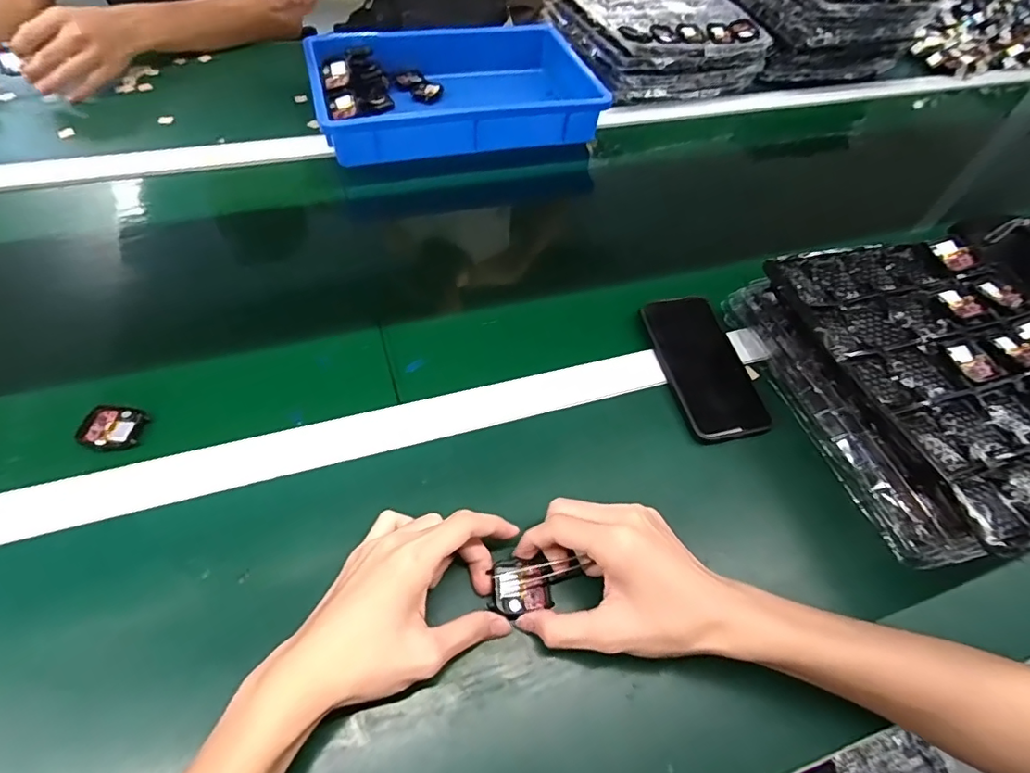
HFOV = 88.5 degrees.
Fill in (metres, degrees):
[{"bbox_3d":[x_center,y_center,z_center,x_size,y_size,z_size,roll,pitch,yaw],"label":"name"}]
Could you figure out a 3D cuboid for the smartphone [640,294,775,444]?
[{"bbox_3d":[0.181,-0.022,0.502,0.075,0.014,0.152,-9,60,-9],"label":"smartphone"}]

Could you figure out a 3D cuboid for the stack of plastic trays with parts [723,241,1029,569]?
[{"bbox_3d":[0.375,-0.009,0.469,0.268,0.074,0.284,-13,57,-14],"label":"stack of plastic trays with parts"}]

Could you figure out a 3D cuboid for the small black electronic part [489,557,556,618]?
[{"bbox_3d":[0.004,0.142,0.381,0.041,0.011,0.039,-9,56,-12],"label":"small black electronic part"}]

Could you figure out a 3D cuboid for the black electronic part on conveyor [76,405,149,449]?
[{"bbox_3d":[-0.329,0.033,0.430,0.044,0.004,0.038,7,55,-1],"label":"black electronic part on conveyor"}]

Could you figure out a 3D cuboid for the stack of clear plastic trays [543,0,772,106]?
[{"bbox_3d":[0.225,-0.583,0.867,0.282,0.079,0.300,-17,58,-17],"label":"stack of clear plastic trays"}]

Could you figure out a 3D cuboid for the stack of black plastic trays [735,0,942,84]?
[{"bbox_3d":[0.499,-0.658,0.913,0.269,0.126,0.273,-17,58,-17],"label":"stack of black plastic trays"}]

